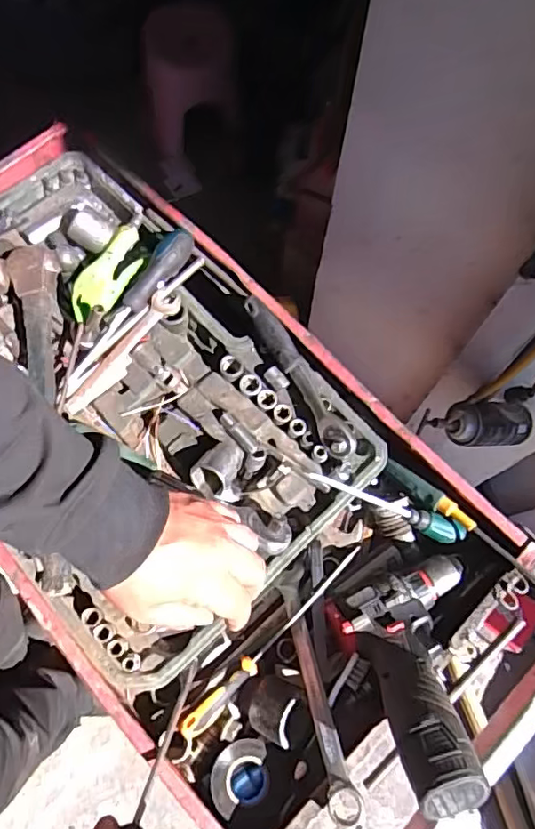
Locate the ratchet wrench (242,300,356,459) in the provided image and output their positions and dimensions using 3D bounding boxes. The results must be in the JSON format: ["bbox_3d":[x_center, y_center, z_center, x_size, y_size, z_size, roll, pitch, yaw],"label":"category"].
[{"bbox_3d":[0.034,-0.041,0.588,0.029,0.034,0.190,-27,73,-12],"label":"ratchet wrench"}]

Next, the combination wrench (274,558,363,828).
[{"bbox_3d":[0.043,0.241,0.513,0.027,0.021,0.221,-11,48,-5],"label":"combination wrench"}]

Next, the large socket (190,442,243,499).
[{"bbox_3d":[-0.050,0.054,0.571,0.040,0.042,0.048,19,39,13],"label":"large socket"}]

